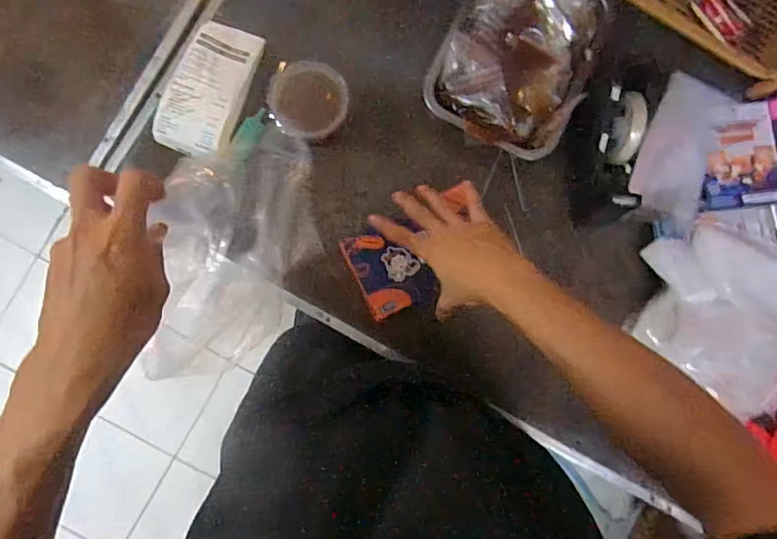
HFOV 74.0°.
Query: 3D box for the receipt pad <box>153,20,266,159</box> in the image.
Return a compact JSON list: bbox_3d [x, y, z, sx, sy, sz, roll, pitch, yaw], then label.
[{"bbox_3d":[-0.224,-0.228,0.650,0.088,0.049,0.176,18,86,-4],"label":"receipt pad"}]

